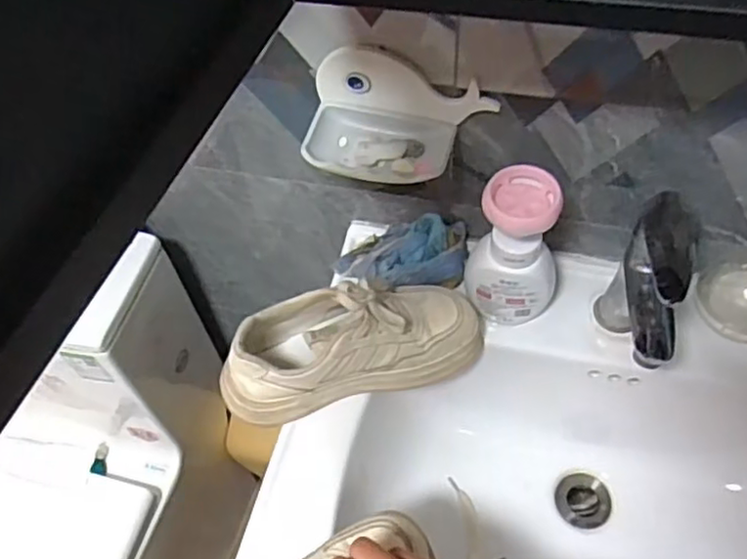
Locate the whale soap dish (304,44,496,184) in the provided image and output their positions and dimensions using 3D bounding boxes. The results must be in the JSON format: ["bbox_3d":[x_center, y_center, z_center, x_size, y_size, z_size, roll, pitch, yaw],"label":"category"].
[{"bbox_3d":[0.019,-0.136,0.578,0.160,0.076,0.079,9,55,10],"label":"whale soap dish"}]

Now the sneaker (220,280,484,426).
[{"bbox_3d":[-0.020,0.049,0.609,0.244,0.110,0.087,-16,54,-8],"label":"sneaker"}]

